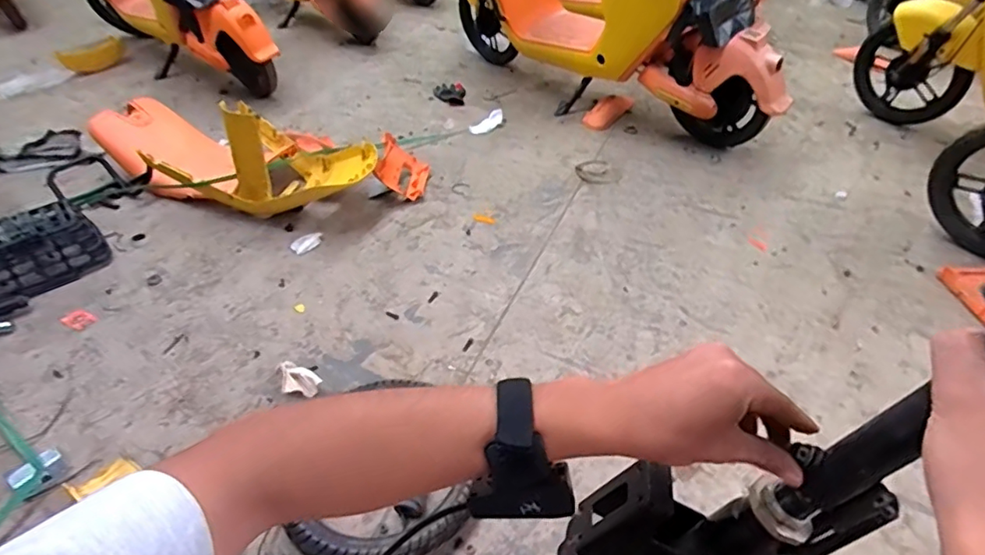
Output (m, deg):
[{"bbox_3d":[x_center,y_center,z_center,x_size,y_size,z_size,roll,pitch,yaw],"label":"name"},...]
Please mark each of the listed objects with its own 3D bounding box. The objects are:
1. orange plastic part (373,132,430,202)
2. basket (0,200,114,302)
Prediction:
[{"bbox_3d":[-0.287,-0.350,1.767,0.178,0.061,0.220,30,43,-24],"label":"orange plastic part"},{"bbox_3d":[-1.133,-0.067,1.359,0.287,0.144,0.181,-28,48,-26],"label":"basket"}]

